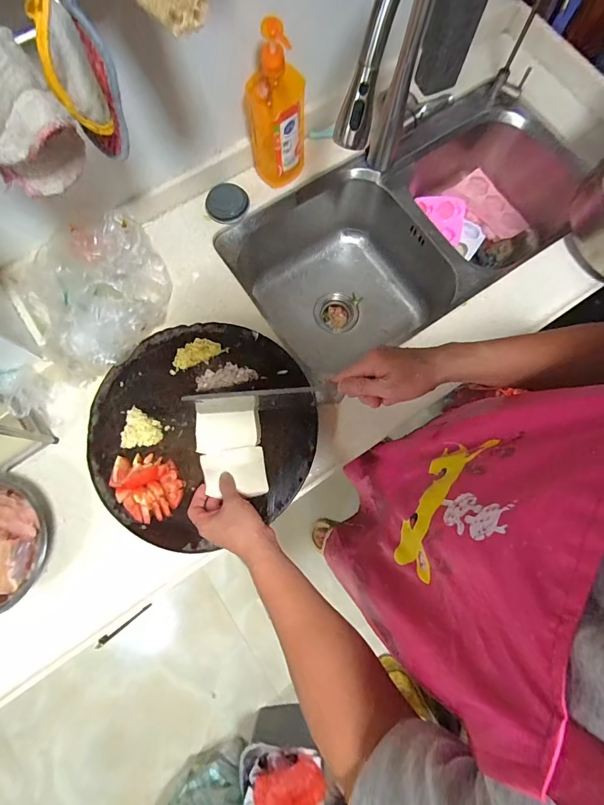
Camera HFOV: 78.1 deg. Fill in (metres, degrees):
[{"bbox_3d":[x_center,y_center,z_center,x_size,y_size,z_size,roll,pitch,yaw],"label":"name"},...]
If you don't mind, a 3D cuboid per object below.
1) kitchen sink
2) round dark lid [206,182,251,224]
[{"bbox_3d":[0.241,-0.386,0.874,0.740,0.238,0.380,-32,80,-7],"label":"kitchen sink"},{"bbox_3d":[-0.148,-0.398,0.737,0.083,0.013,0.076,0,78,-1],"label":"round dark lid"}]

